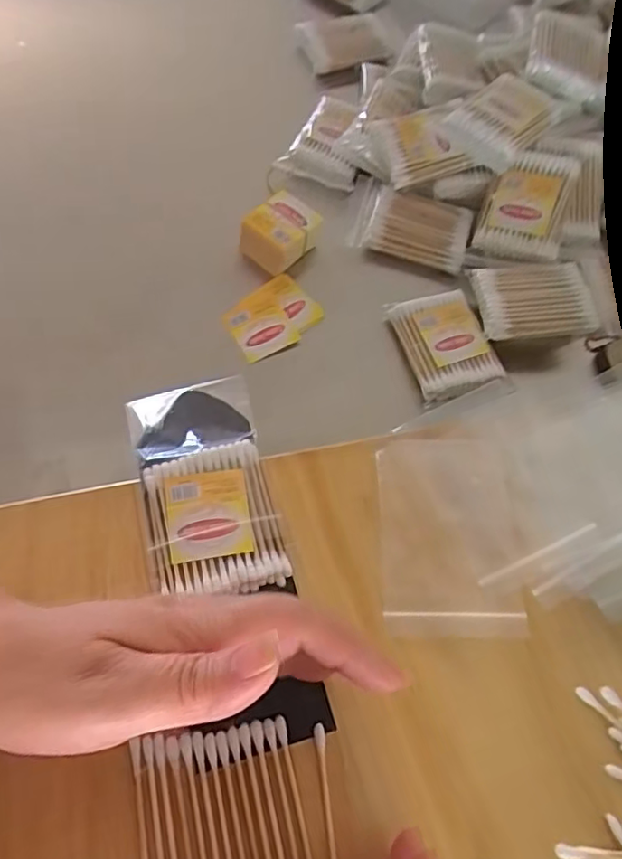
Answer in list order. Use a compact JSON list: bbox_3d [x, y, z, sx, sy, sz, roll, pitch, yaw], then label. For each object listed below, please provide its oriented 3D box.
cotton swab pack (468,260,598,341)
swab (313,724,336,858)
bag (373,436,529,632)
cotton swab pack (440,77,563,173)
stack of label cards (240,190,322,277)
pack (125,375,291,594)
[{"bbox_3d":[0.152,-0.090,0.404,0.076,0.015,0.058,-2,65,-6],"label":"cotton swab pack"},{"bbox_3d":[0.008,0.161,0.242,0.005,0.004,0.071,-5,65,-6],"label":"swab"},{"bbox_3d":[0.070,0.052,0.300,0.068,0.004,0.101,1,65,-2],"label":"bag"},{"bbox_3d":[0.143,-0.229,0.429,0.055,0.019,0.082,39,69,14],"label":"cotton swab pack"},{"bbox_3d":[-0.021,-0.144,0.427,0.041,0.023,0.047,39,68,13],"label":"stack of label cards"},{"bbox_3d":[-0.056,0.027,0.302,0.064,0.017,0.118,-13,66,-9],"label":"pack"}]

